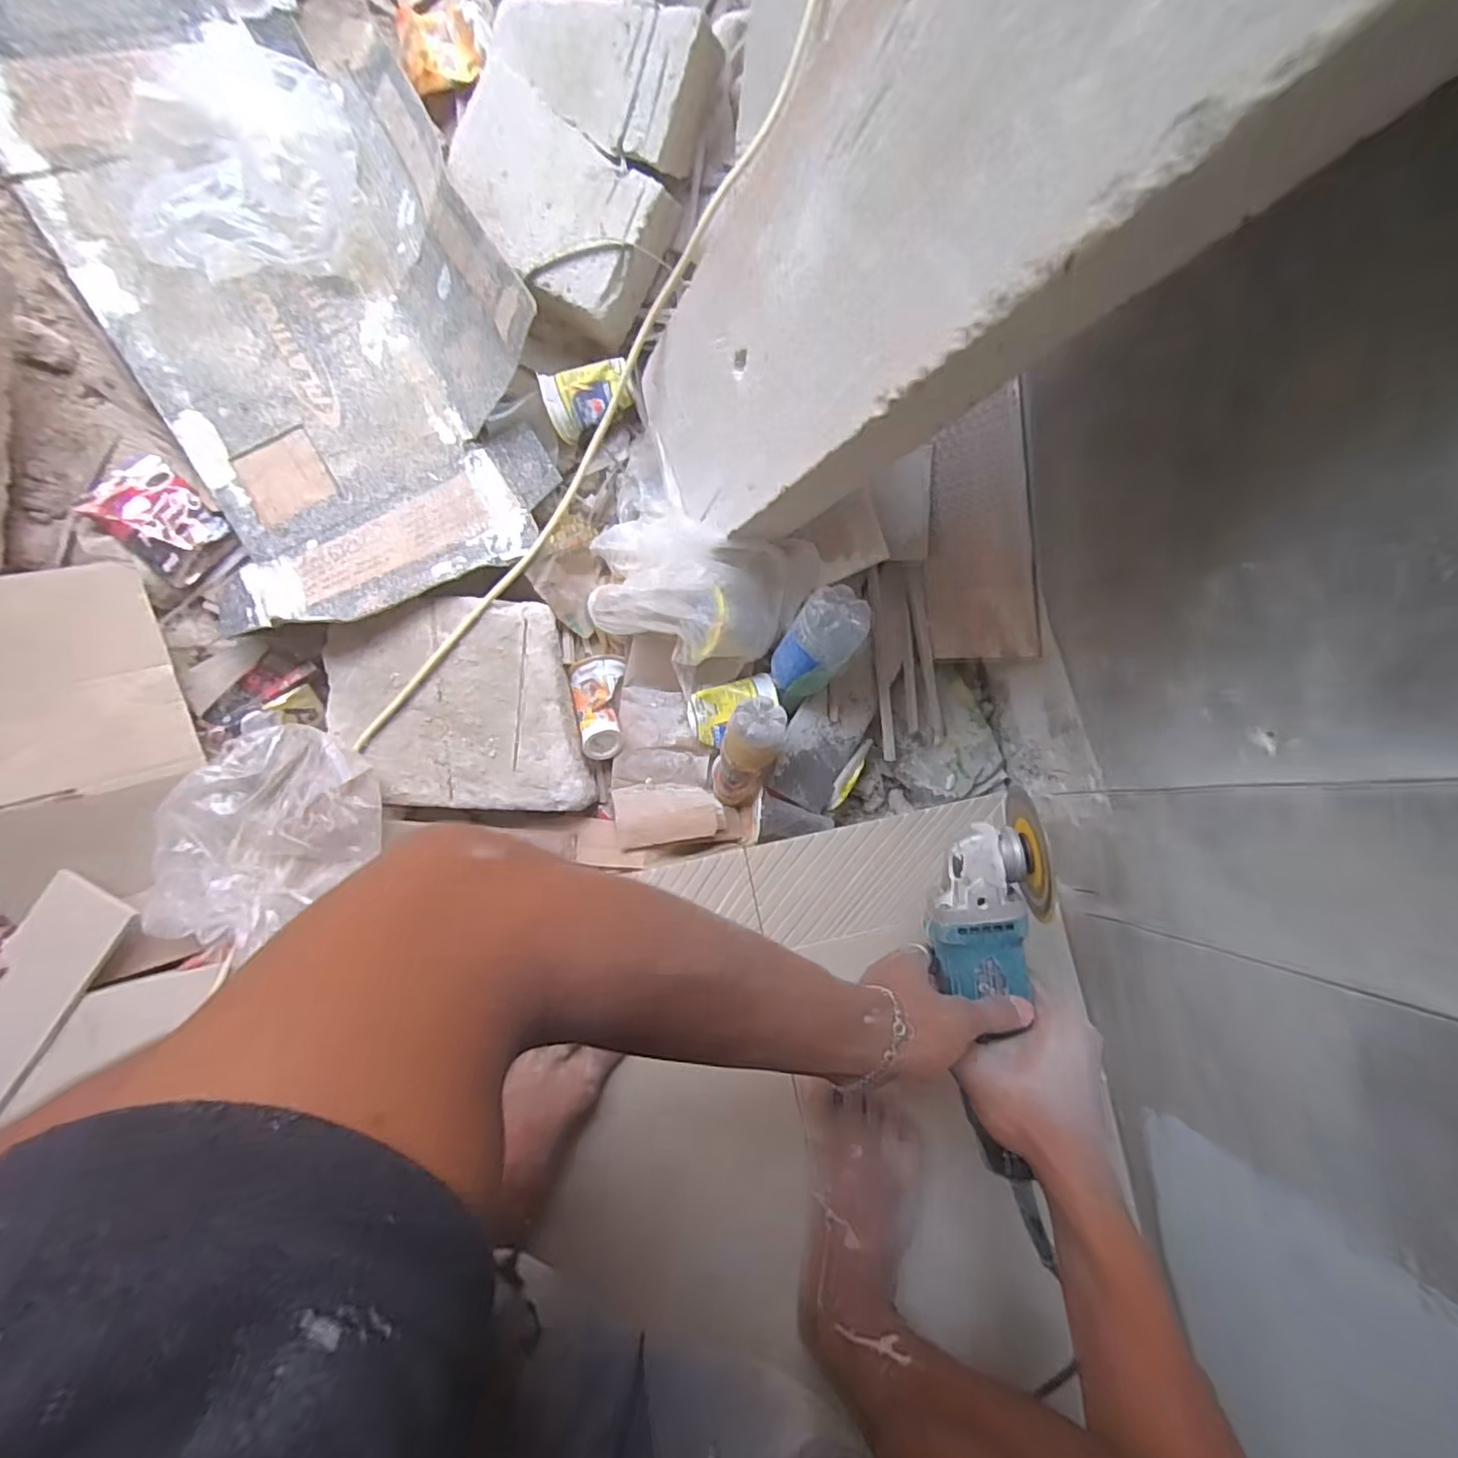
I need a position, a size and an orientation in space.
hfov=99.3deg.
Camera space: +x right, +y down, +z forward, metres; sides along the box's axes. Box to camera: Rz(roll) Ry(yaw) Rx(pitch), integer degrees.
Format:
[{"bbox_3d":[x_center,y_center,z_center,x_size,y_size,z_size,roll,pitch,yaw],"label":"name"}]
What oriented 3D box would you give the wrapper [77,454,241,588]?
[{"bbox_3d":[-0.549,-0.201,0.602,0.108,0.019,0.078,45,69,-13],"label":"wrapper"}]

